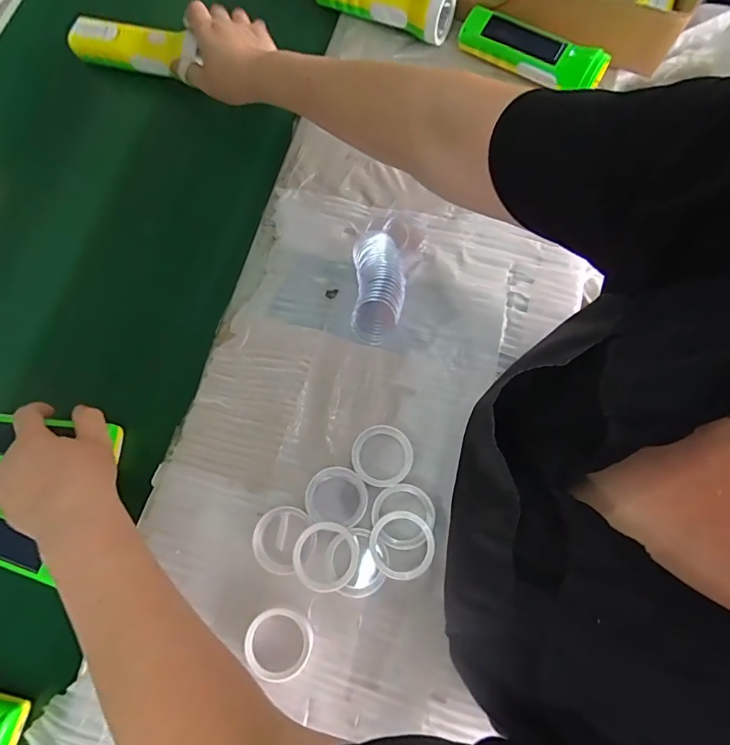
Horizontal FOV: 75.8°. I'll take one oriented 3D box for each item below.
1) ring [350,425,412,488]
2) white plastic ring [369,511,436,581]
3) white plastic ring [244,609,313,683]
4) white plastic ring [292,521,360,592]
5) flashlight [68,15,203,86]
[{"bbox_3d":[0.016,0.076,0.428,0.055,0.010,0.054,0,73,-1],"label":"ring"},{"bbox_3d":[0.031,0.143,0.388,0.053,0.009,0.053,-1,69,4],"label":"white plastic ring"},{"bbox_3d":[-0.070,0.221,0.384,0.054,0.012,0.047,39,76,10],"label":"white plastic ring"},{"bbox_3d":[-0.032,0.152,0.387,0.052,0.006,0.053,1,74,-4],"label":"white plastic ring"},{"bbox_3d":[-0.237,-0.338,0.487,0.142,0.035,0.038,15,73,10],"label":"flashlight"}]

